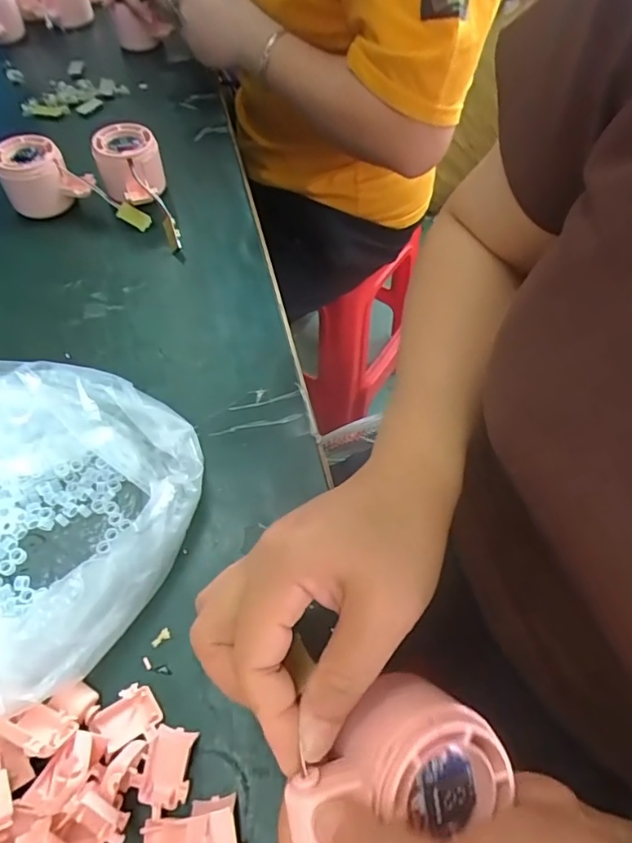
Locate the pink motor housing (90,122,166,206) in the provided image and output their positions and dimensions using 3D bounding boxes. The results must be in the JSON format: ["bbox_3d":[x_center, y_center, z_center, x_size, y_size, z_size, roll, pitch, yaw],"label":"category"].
[{"bbox_3d":[-0.166,-0.227,0.470,0.057,0.049,0.074,-16,59,-13],"label":"pink motor housing"}]

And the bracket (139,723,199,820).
[{"bbox_3d":[-0.073,0.173,0.258,0.022,0.010,0.037,8,56,3],"label":"bracket"}]

